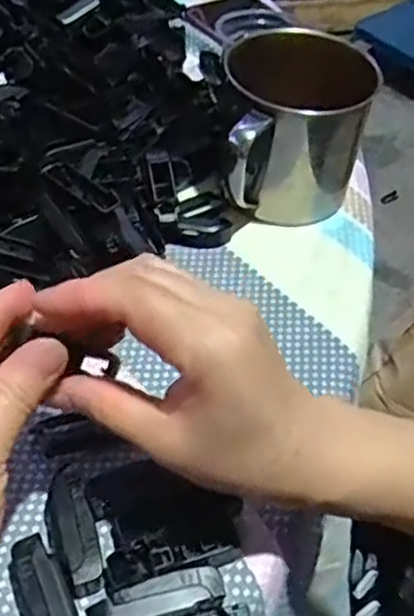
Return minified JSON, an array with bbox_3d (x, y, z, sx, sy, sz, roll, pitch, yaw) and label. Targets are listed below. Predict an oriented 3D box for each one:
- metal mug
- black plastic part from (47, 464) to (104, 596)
[{"bbox_3d":[0.056,-0.108,0.440,0.089,0.095,0.090,2,50,-2],"label":"metal mug"},{"bbox_3d":[-0.059,0.095,0.308,0.018,0.017,0.056,-14,52,-15],"label":"black plastic part"}]

